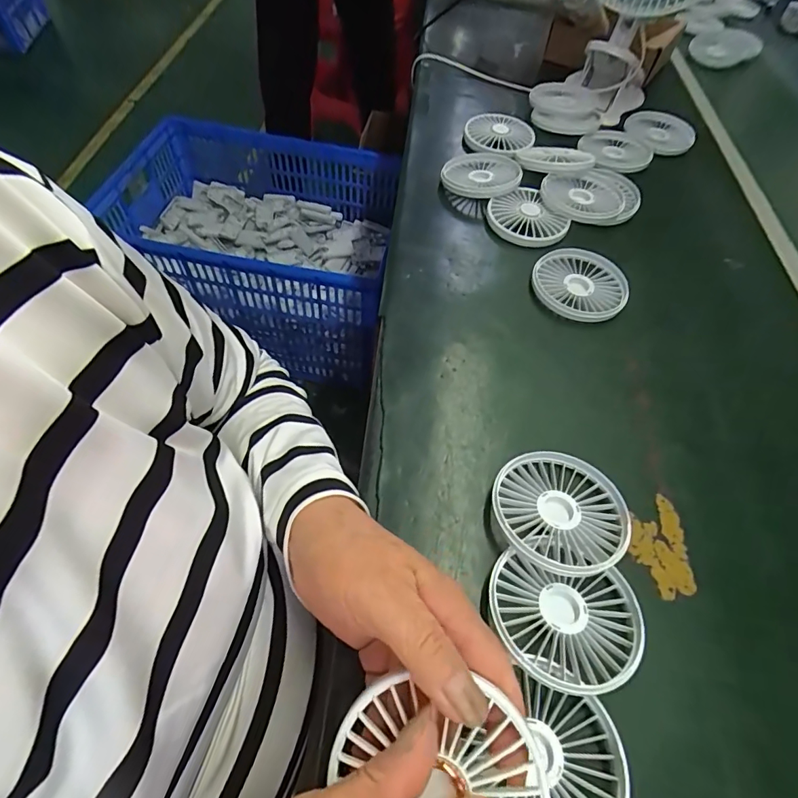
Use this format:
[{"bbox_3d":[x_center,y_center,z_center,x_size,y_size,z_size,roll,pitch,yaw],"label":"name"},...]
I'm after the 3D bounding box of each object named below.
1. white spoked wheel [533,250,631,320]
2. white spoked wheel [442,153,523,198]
[{"bbox_3d":[0.175,-0.110,0.440,0.089,0.021,0.084,2,57,-3],"label":"white spoked wheel"},{"bbox_3d":[0.093,-0.252,0.504,0.083,0.015,0.081,2,57,-3],"label":"white spoked wheel"}]

